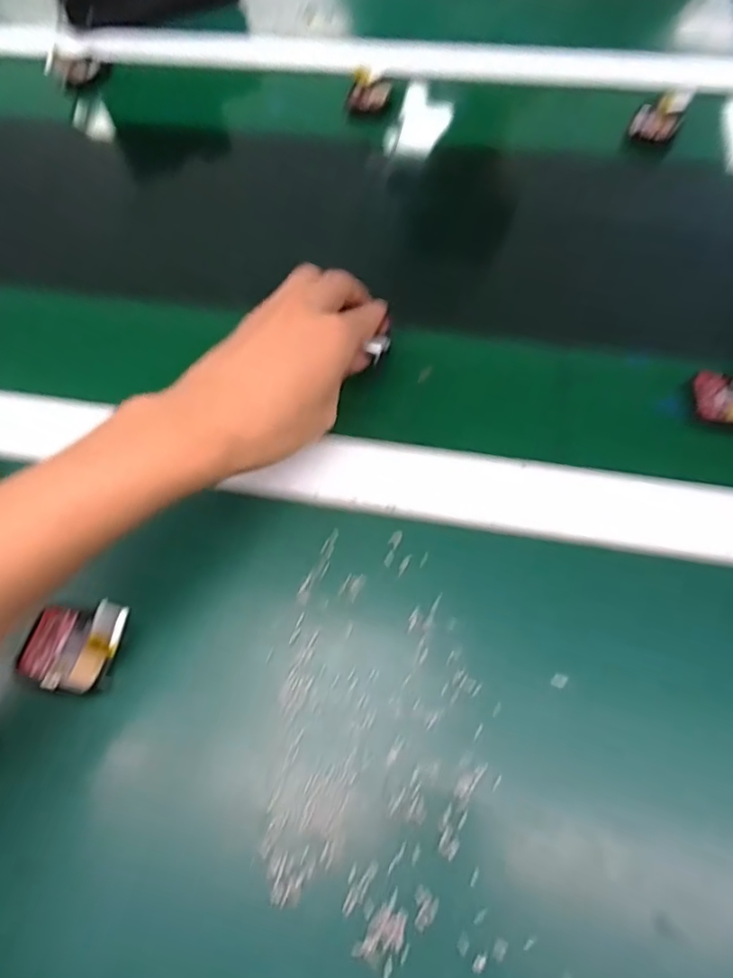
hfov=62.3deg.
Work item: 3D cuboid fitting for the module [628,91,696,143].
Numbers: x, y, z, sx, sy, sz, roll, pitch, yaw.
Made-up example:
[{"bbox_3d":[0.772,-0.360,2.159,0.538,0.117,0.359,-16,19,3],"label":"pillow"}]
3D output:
[{"bbox_3d":[0.238,-0.302,0.489,0.035,0.021,0.048,25,65,16],"label":"module"}]

